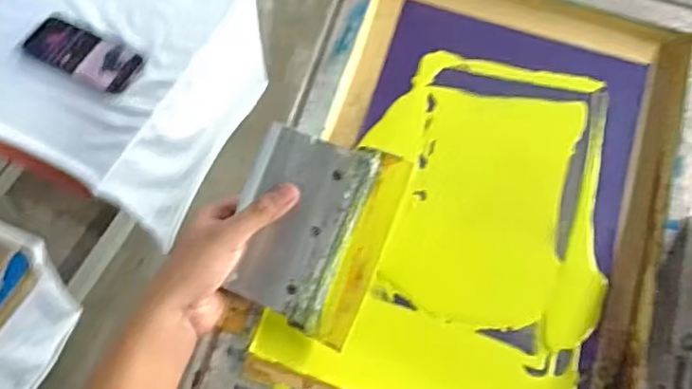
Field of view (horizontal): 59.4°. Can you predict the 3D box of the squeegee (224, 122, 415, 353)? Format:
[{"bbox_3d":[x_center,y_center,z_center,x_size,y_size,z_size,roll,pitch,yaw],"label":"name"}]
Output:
[{"bbox_3d":[-0.028,0.029,0.482,0.116,0.014,0.151,20,88,-3],"label":"squeegee"}]

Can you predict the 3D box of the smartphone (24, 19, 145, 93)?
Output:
[{"bbox_3d":[-0.373,-0.201,0.856,0.155,0.015,0.071,25,66,12],"label":"smartphone"}]

